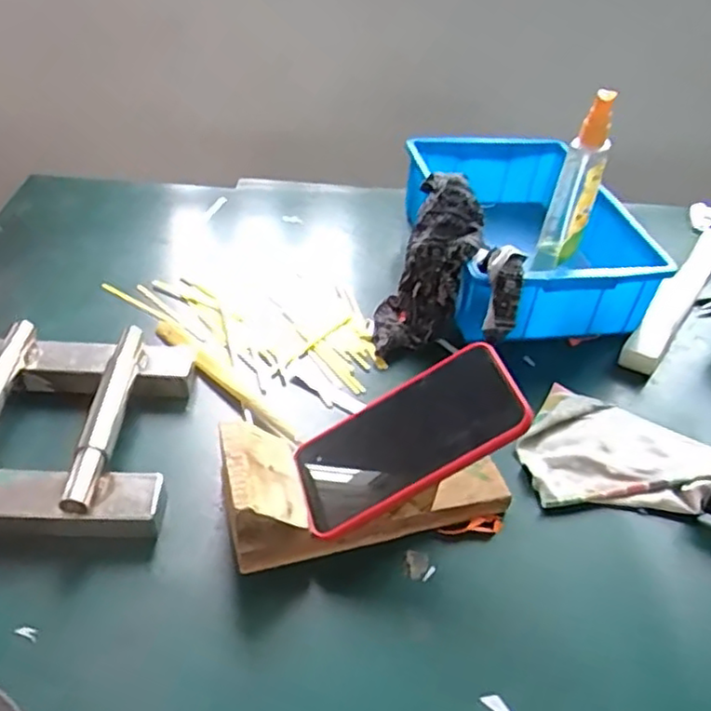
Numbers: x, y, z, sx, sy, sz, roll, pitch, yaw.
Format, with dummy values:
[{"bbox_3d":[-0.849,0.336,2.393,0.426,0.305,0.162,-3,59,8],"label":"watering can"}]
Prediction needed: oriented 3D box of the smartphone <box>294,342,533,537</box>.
[{"bbox_3d":[0.035,0.057,0.472,0.163,0.017,0.084,-33,46,8],"label":"smartphone"}]

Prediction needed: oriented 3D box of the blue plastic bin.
[{"bbox_3d":[0.175,-0.138,0.744,0.222,0.088,0.297,-7,41,-13],"label":"blue plastic bin"}]

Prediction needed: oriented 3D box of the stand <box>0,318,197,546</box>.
[{"bbox_3d":[-0.220,0.052,0.519,0.166,0.051,0.184,-1,40,-6],"label":"stand"}]

